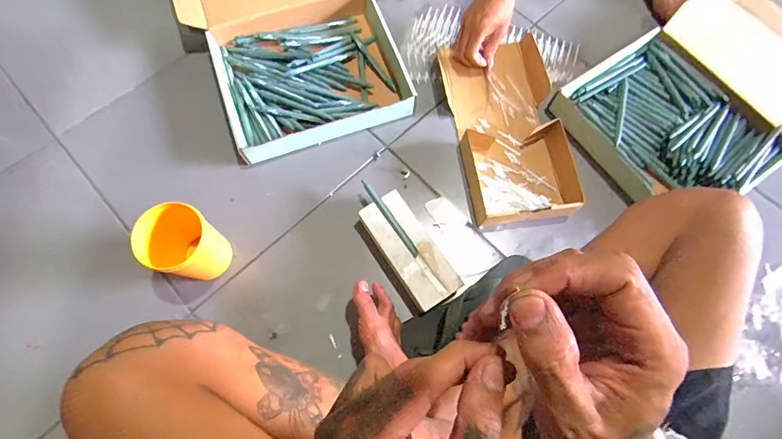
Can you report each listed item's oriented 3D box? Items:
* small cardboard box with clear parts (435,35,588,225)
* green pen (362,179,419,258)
[{"bbox_3d":[0.200,-0.171,0.664,0.184,0.069,0.367,-9,72,-5],"label":"small cardboard box with clear parts"},{"bbox_3d":[-0.002,-0.003,0.588,0.011,0.008,0.144,-33,75,-12],"label":"green pen"}]

